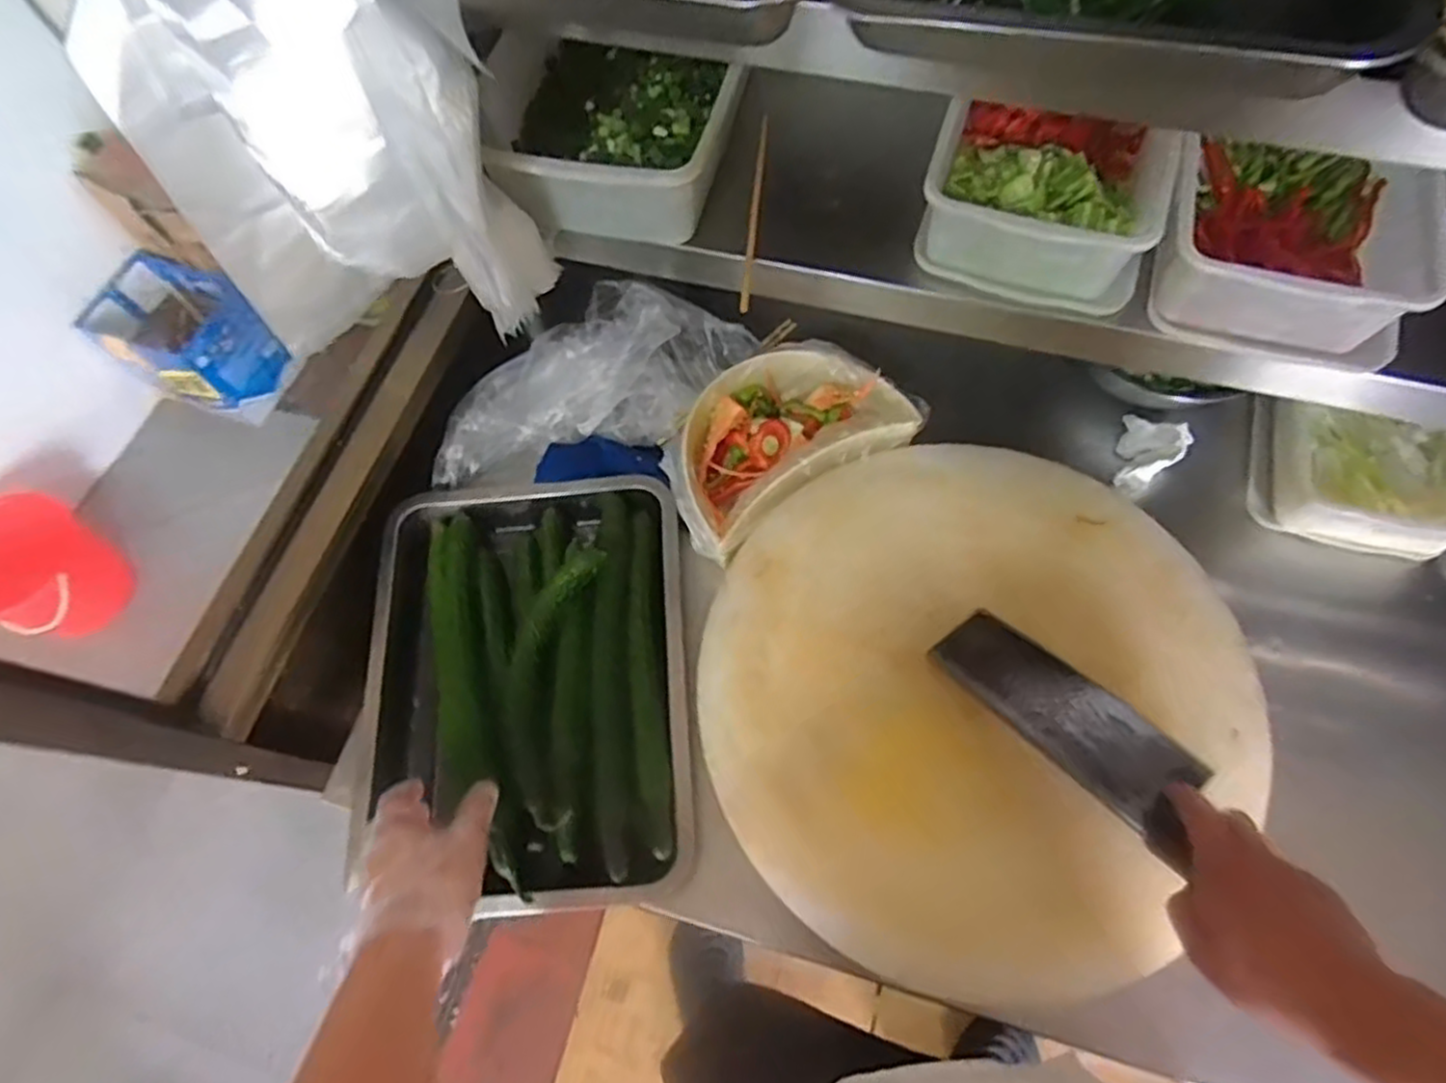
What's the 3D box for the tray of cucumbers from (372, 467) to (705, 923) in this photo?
[{"bbox_3d":[-0.180,0.122,0.717,0.297,0.092,0.395,-5,67,1],"label":"tray of cucumbers"}]

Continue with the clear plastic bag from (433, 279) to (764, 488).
[{"bbox_3d":[-0.135,-0.154,0.771,0.352,0.117,0.124,-19,67,-5],"label":"clear plastic bag"}]

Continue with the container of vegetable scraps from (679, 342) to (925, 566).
[{"bbox_3d":[0.055,-0.108,0.774,0.251,0.070,0.170,-31,69,-10],"label":"container of vegetable scraps"}]

